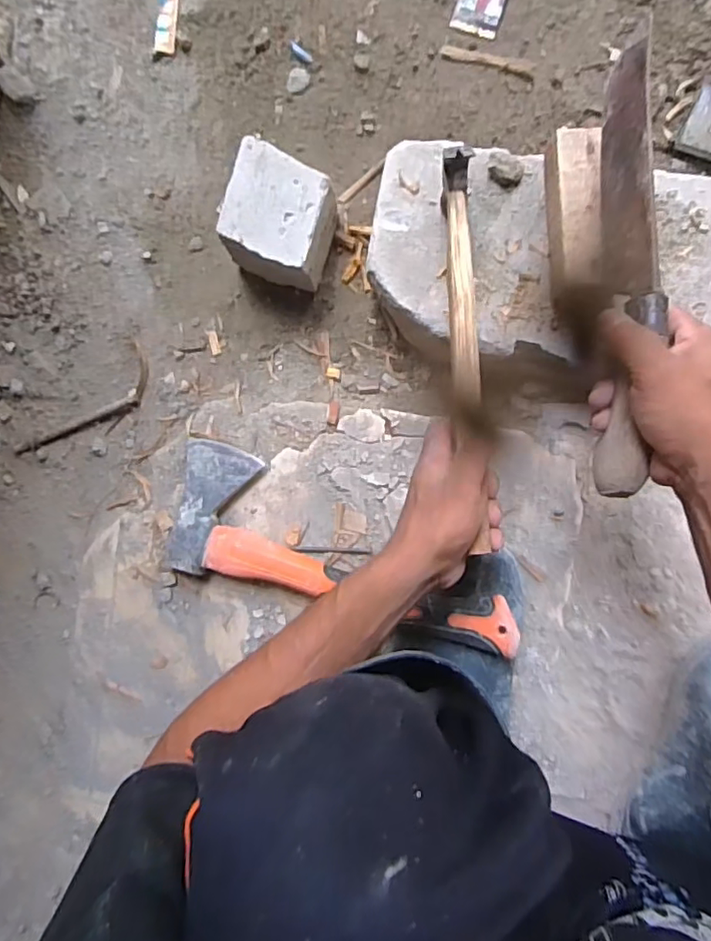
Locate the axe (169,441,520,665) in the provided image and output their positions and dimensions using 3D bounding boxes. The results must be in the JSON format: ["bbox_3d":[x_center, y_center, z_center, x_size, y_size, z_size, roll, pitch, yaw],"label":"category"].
[{"bbox_3d":[-0.028,0.083,0.593,0.386,0.031,0.135,17,95,20],"label":"axe"}]

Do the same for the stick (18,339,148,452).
[{"bbox_3d":[-0.321,-0.069,0.711,0.197,0.018,0.061,-40,86,8],"label":"stick"}]

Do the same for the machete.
[{"bbox_3d":[0.206,-0.153,0.446,0.034,0.057,0.341,3,83,8],"label":"machete"}]

